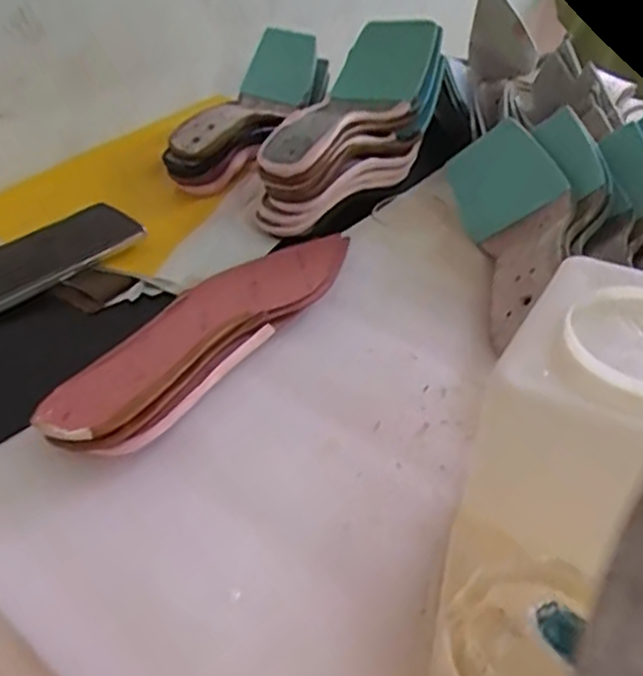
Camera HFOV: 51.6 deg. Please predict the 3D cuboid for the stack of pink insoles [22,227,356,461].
[{"bbox_3d":[-0.066,-0.011,0.439,0.078,0.023,0.271,20,41,24],"label":"stack of pink insoles"}]

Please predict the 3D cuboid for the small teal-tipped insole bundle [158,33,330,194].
[{"bbox_3d":[-0.075,-0.225,0.657,0.076,0.059,0.224,14,53,24],"label":"small teal-tipped insole bundle"}]

